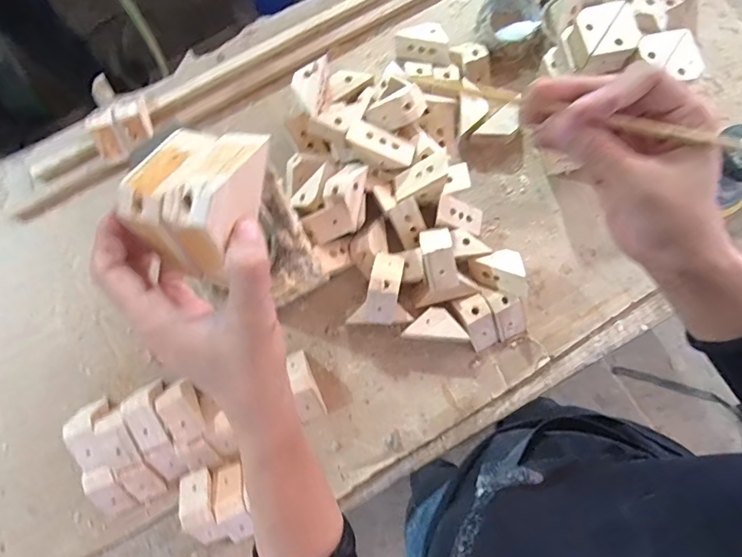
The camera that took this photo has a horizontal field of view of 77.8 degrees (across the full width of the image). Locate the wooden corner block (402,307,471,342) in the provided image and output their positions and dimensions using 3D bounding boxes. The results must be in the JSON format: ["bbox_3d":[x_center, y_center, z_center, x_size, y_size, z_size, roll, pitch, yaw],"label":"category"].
[{"bbox_3d":[0.081,0.058,0.573,0.076,0.035,0.038,5,79,2],"label":"wooden corner block"}]

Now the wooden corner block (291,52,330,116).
[{"bbox_3d":[-0.079,-0.253,0.599,0.039,0.034,0.087,8,79,3],"label":"wooden corner block"}]

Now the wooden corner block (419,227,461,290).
[{"bbox_3d":[0.082,-0.028,0.551,0.039,0.040,0.079,-10,79,0],"label":"wooden corner block"}]

